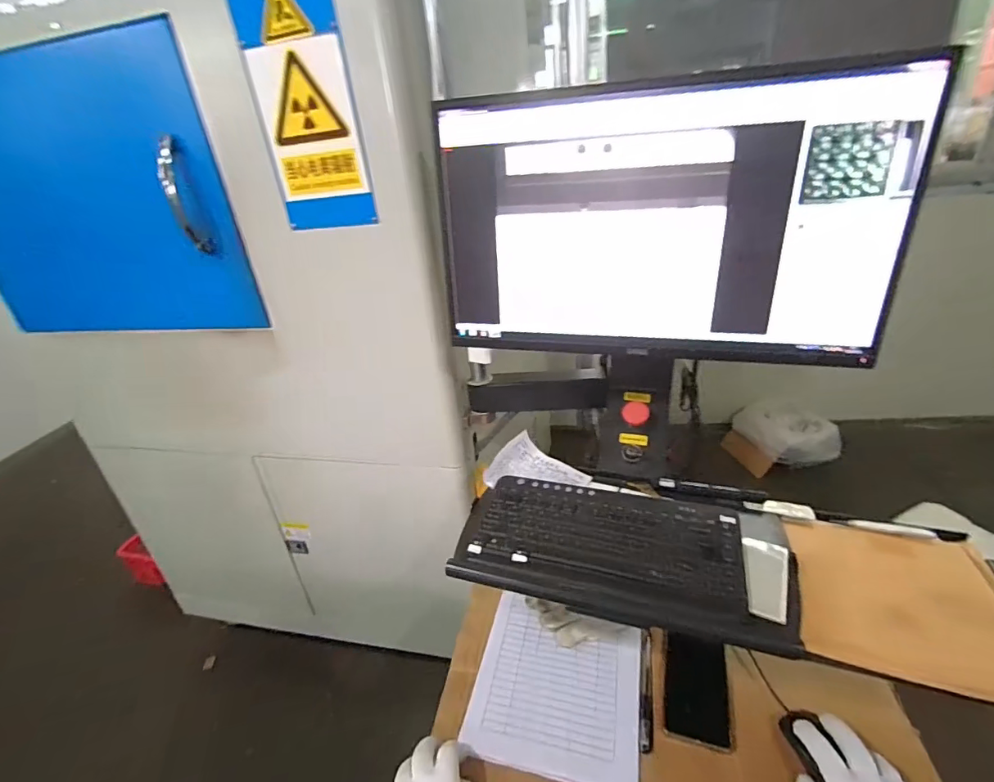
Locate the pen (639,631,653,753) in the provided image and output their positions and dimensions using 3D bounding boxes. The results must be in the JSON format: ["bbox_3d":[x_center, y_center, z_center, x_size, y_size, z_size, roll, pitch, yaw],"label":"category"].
[{"bbox_3d":[0.196,0.388,0.624,0.016,0.010,0.154,2,30,16],"label":"pen"}]

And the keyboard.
[{"bbox_3d":[0.148,0.193,0.591,0.390,0.040,0.193,3,30,18],"label":"keyboard"}]

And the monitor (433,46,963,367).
[{"bbox_3d":[0.188,-0.198,0.596,0.543,0.313,0.062,4,30,19],"label":"monitor"}]

